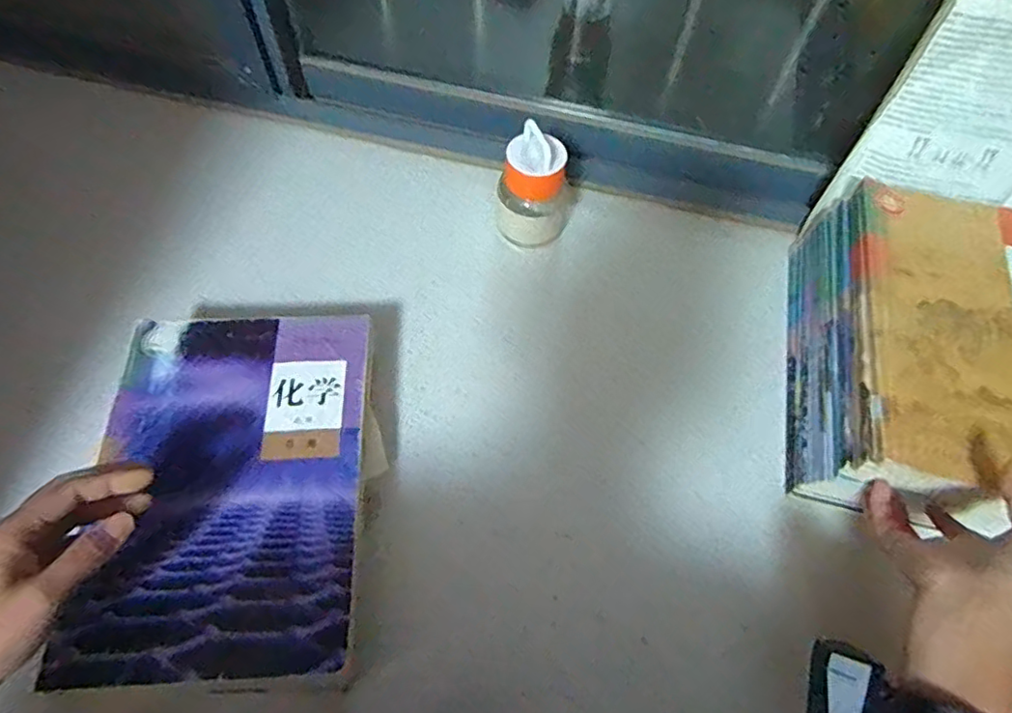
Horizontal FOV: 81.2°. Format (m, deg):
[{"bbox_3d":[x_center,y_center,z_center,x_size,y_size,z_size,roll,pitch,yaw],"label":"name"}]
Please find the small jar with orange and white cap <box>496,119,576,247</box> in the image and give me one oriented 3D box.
[{"bbox_3d":[0.034,-0.187,0.633,0.082,0.119,0.078,0,63,0],"label":"small jar with orange and white cap"}]

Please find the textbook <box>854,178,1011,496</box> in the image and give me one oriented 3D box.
[{"bbox_3d":[0.415,-0.023,0.504,0.213,0.018,0.301,13,63,6],"label":"textbook"}]

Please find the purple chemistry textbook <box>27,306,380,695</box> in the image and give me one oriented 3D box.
[{"bbox_3d":[-0.222,0.095,0.476,0.206,0.014,0.288,-4,63,-2],"label":"purple chemistry textbook"}]

